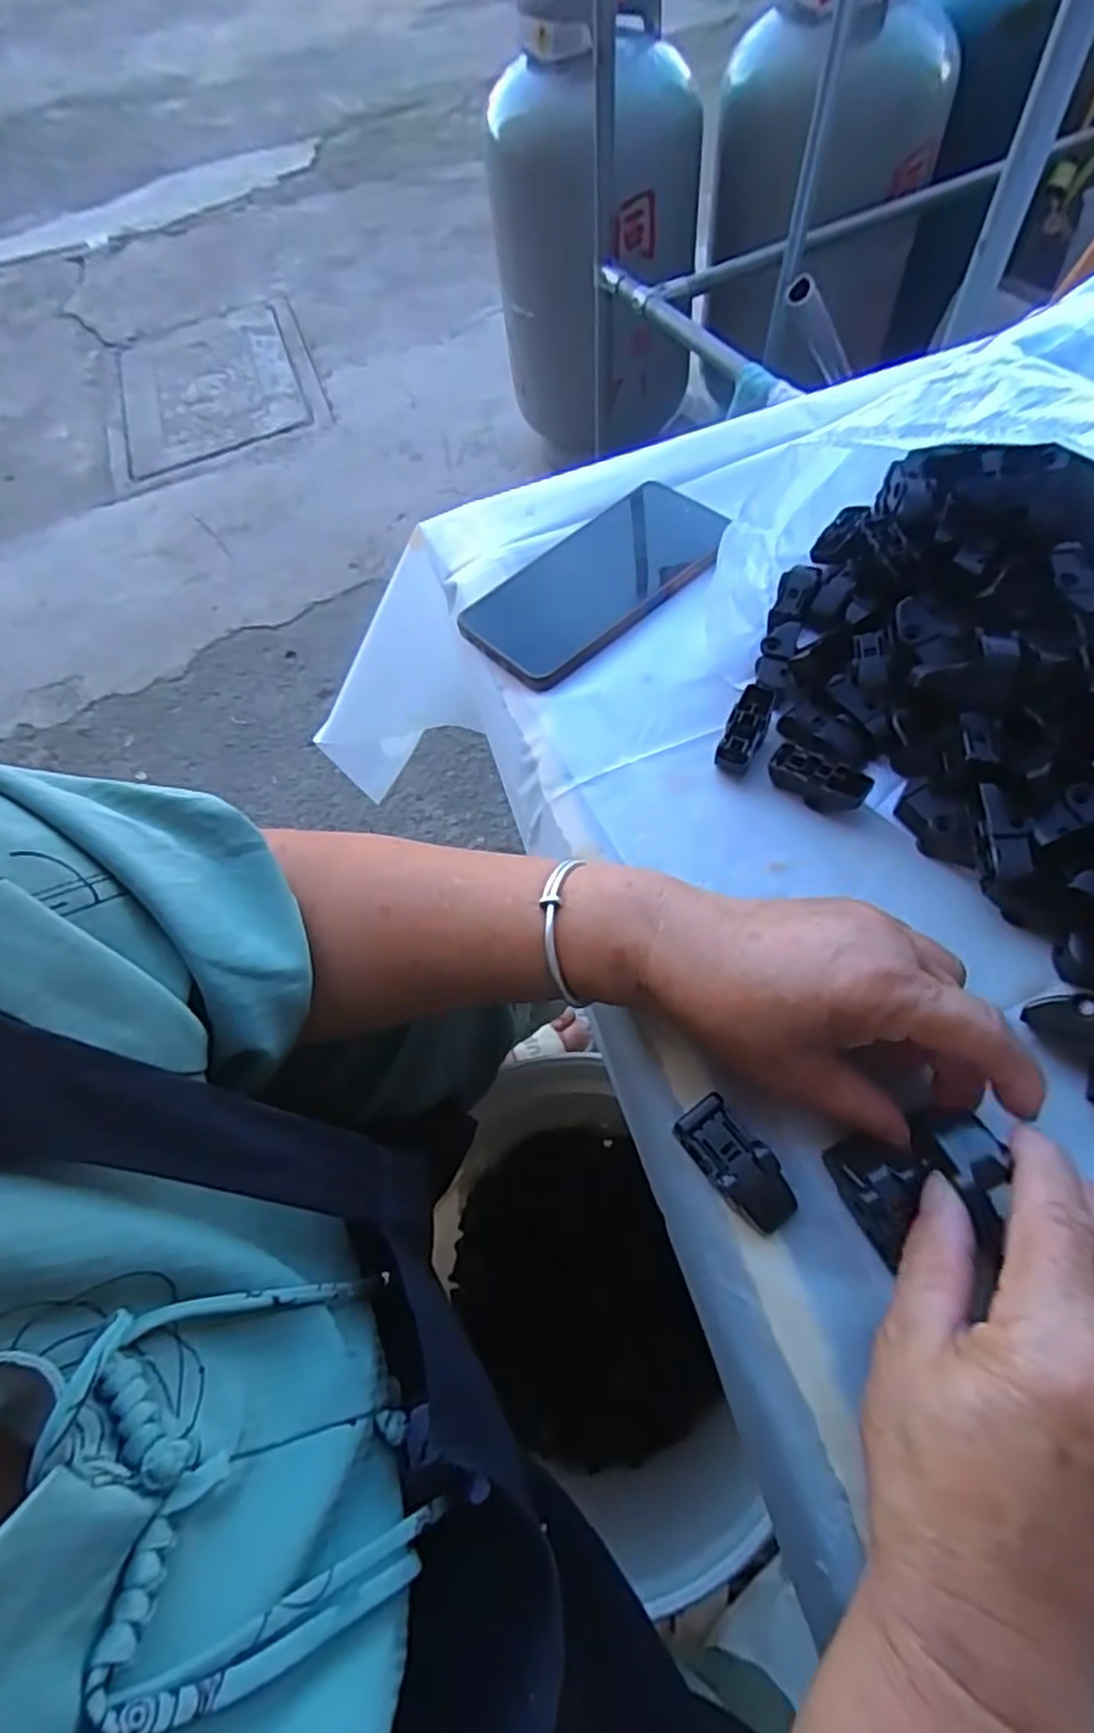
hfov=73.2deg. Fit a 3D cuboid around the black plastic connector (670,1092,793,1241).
[{"bbox_3d":[0.072,0.112,0.277,0.022,0.013,0.050,-39,66,-13],"label":"black plastic connector"}]

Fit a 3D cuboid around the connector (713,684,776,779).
[{"bbox_3d":[0.100,-0.069,0.369,0.018,0.014,0.047,23,81,14],"label":"connector"}]

